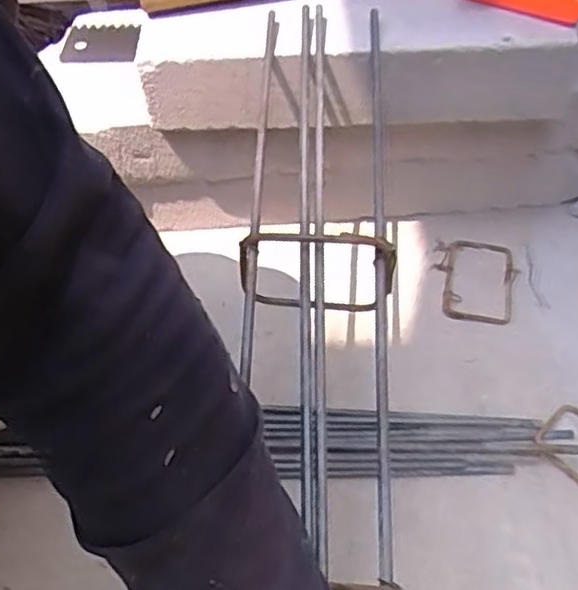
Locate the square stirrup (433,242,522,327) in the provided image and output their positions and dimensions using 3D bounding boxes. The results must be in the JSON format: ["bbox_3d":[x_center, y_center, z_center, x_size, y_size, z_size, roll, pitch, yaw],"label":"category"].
[{"bbox_3d":[0.182,-0.014,0.682,0.081,0.010,0.099,11,53,12],"label":"square stirrup"}]

